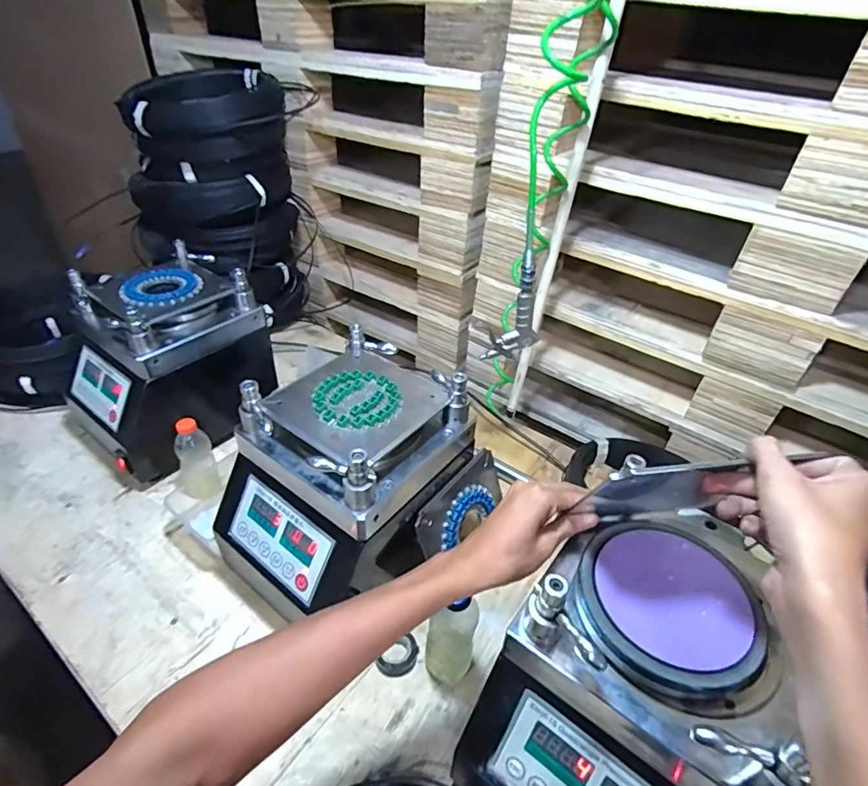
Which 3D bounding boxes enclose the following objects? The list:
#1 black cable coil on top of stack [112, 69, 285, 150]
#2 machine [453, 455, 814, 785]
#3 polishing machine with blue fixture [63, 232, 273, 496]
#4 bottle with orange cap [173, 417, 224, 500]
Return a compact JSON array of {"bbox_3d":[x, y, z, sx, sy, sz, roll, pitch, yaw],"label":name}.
[{"bbox_3d":[-0.464,-0.585,1.017,0.301,0.104,0.251,-10,40,-15],"label":"black cable coil on top of stack"},{"bbox_3d":[0.191,0.270,0.466,0.212,0.231,0.283,27,45,27],"label":"machine"},{"bbox_3d":[-0.453,-0.059,0.859,0.233,0.275,0.300,31,47,31],"label":"polishing machine with blue fixture"},{"bbox_3d":[-0.377,0.106,0.773,0.063,0.135,0.056,-19,44,-25],"label":"bottle with orange cap"}]

